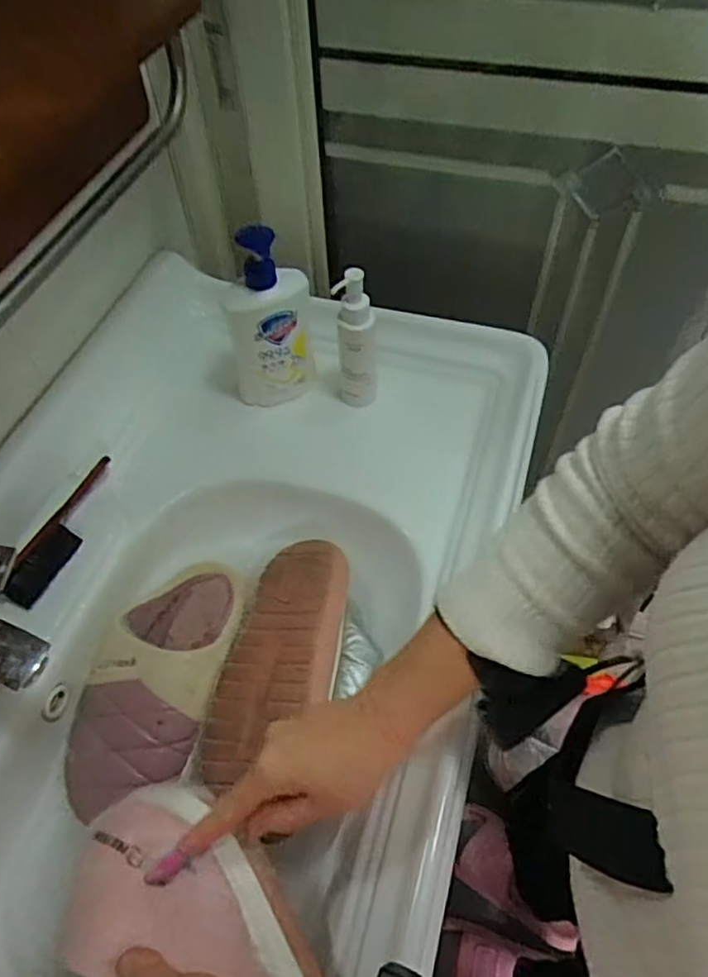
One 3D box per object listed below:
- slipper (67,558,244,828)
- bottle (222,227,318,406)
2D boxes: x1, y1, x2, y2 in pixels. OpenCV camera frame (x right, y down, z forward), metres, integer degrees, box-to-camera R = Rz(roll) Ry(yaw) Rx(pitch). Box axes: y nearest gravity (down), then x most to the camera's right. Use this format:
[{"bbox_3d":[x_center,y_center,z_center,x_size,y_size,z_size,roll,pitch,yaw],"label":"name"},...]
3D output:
[{"bbox_3d":[-0.181,0.171,0.589,0.113,0.062,0.250,12,56,10],"label":"slipper"},{"bbox_3d":[-0.088,-0.177,0.661,0.084,0.193,0.060,-10,55,-5],"label":"bottle"}]

